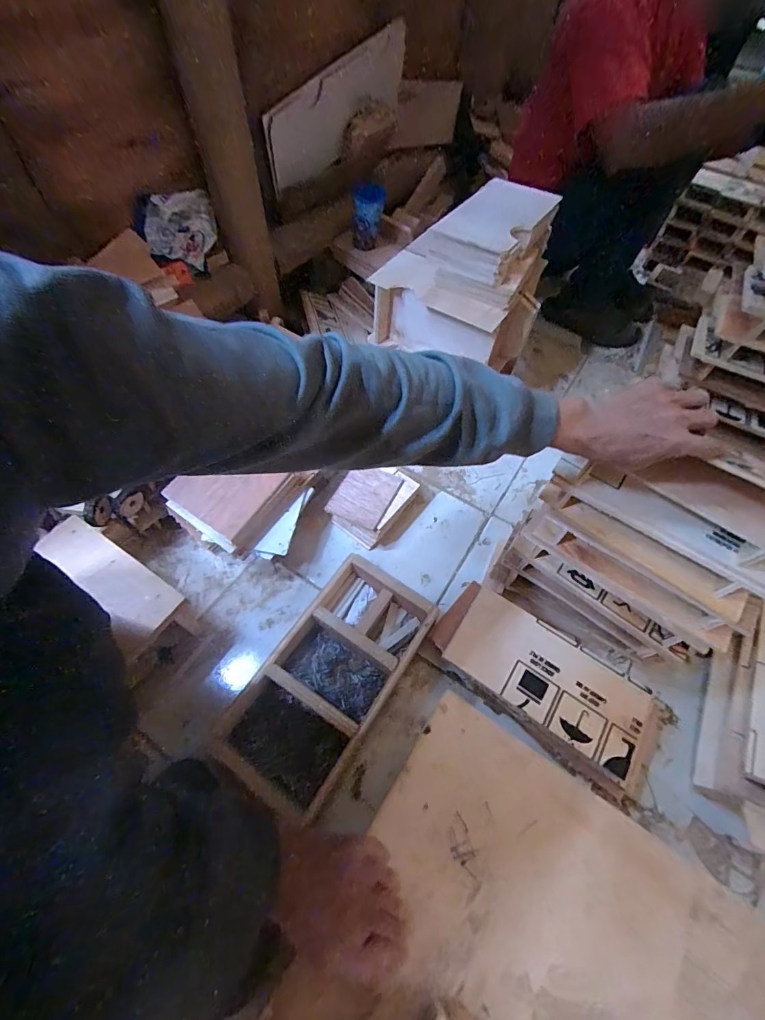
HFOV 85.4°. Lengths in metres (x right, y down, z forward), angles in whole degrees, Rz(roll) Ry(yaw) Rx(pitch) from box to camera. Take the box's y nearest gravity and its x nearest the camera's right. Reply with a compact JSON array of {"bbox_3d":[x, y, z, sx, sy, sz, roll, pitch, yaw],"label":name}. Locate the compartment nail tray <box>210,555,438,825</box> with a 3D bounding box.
[{"bbox_3d":[-0.067,0.231,0.600,0.171,0.058,0.308,31,60,15],"label":"compartment nail tray"}]

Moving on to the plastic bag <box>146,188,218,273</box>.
[{"bbox_3d":[-0.338,-0.472,0.704,0.126,0.105,0.045,-28,63,-20],"label":"plastic bag"}]

